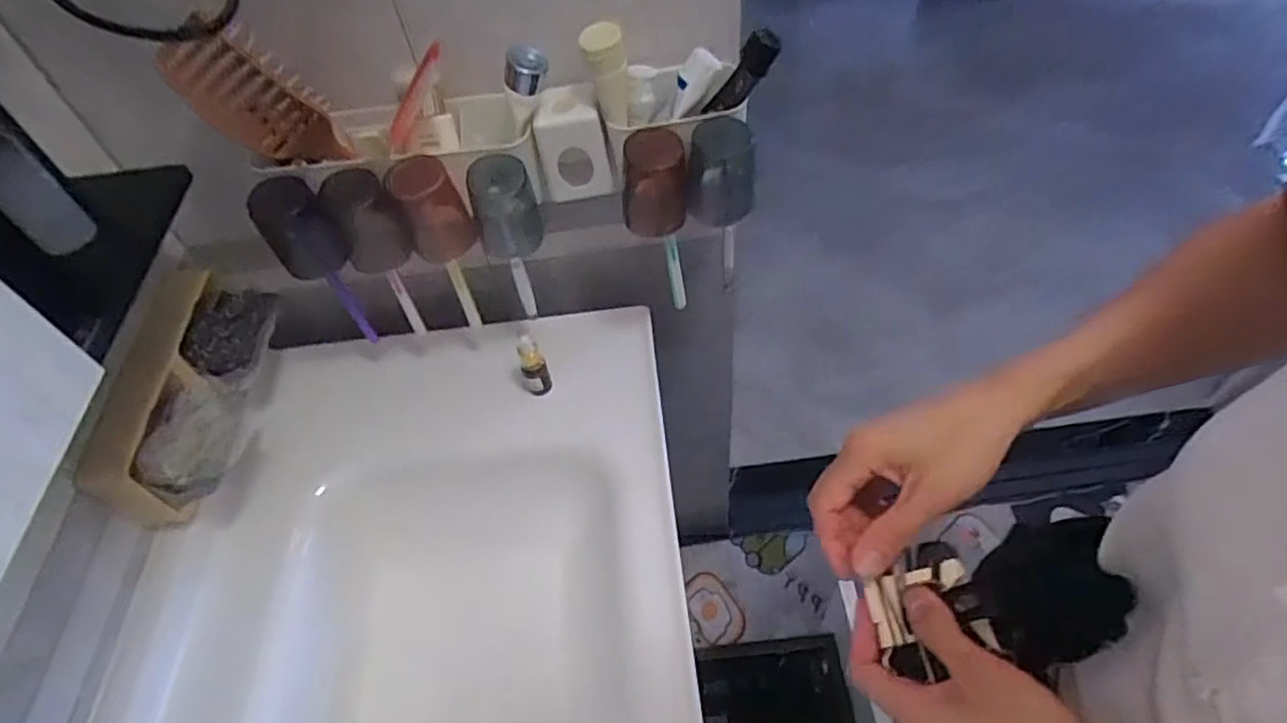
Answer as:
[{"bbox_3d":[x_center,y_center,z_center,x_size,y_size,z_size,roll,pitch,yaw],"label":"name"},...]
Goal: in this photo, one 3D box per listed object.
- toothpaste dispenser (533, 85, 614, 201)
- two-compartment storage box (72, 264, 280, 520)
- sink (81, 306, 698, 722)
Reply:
[{"bbox_3d":[-0.067,-0.213,0.668,0.068,0.096,0.057,-5,52,2],"label":"toothpaste dispenser"},{"bbox_3d":[-0.441,0.019,0.681,0.090,0.090,0.256,-6,52,1],"label":"two-compartment storage box"},{"bbox_3d":[-0.193,0.408,0.613,0.499,0.220,0.996,-7,52,1],"label":"sink"}]

